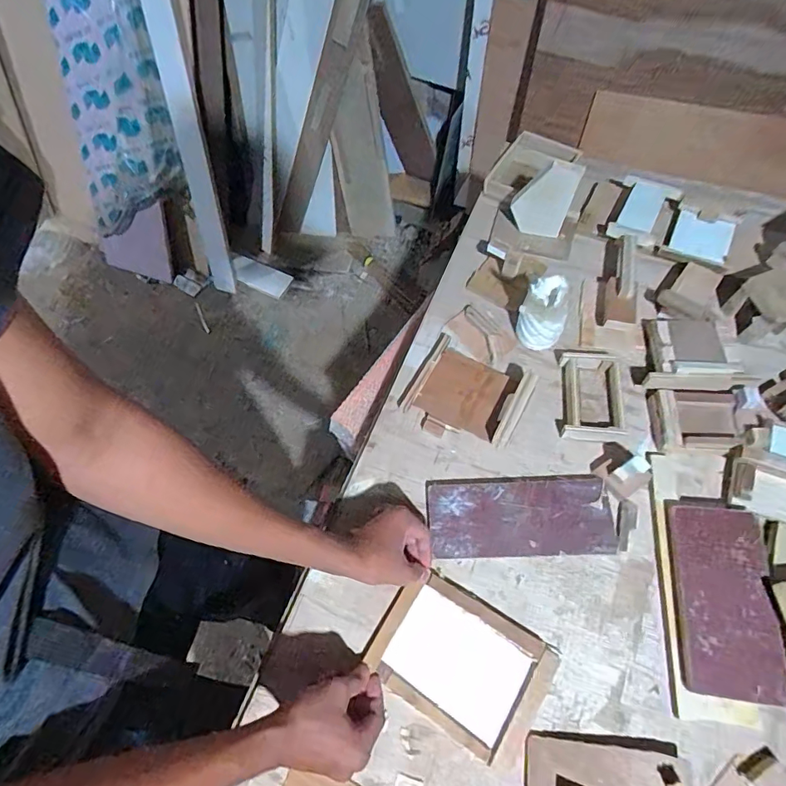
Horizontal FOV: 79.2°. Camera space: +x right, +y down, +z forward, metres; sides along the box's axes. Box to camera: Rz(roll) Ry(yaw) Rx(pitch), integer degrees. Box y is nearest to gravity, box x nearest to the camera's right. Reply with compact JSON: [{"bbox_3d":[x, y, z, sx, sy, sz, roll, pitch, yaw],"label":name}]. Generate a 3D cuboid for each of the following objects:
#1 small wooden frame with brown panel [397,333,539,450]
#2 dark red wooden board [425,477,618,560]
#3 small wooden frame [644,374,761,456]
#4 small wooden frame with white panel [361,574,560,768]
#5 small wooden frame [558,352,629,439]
[{"bbox_3d":[0.100,-0.001,0.653,0.163,0.042,0.137,25,71,21],"label":"small wooden frame with brown panel"},{"bbox_3d":[0.152,0.152,0.586,0.213,0.021,0.094,-3,64,3],"label":"dark red wooden board"},{"bbox_3d":[0.395,0.023,0.606,0.116,0.033,0.095,-1,64,4],"label":"small wooden frame"},{"bbox_3d":[0.073,0.304,0.539,0.182,0.024,0.128,29,67,16],"label":"small wooden frame with white panel"},{"bbox_3d":[0.265,0.000,0.637,0.073,0.024,0.126,6,65,8],"label":"small wooden frame"}]

